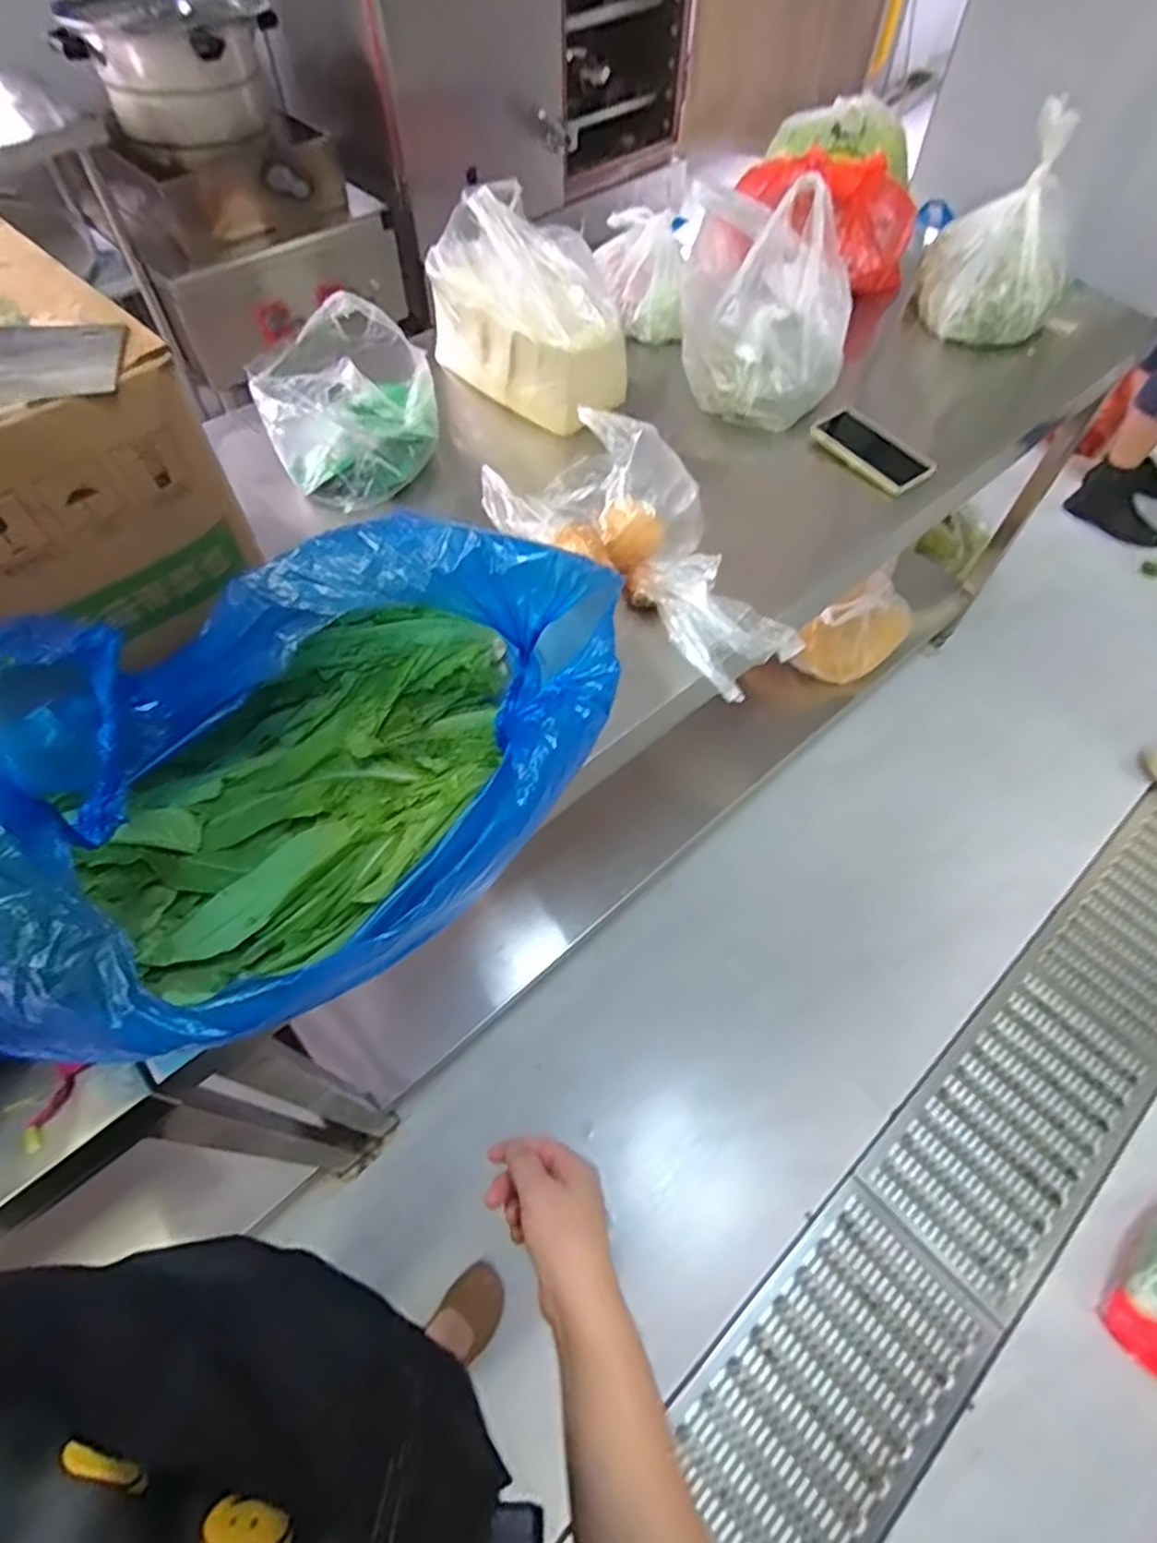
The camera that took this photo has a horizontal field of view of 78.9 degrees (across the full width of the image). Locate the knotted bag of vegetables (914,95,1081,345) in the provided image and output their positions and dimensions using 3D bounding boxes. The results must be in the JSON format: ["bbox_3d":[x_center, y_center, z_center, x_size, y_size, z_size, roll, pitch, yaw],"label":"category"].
[{"bbox_3d":[0.675,-0.836,1.089,0.217,0.249,0.175,21,60,12],"label":"knotted bag of vegetables"}]

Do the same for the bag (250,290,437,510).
[{"bbox_3d":[-0.301,-0.485,0.923,0.214,0.122,0.242,-17,60,-11],"label":"bag"}]

